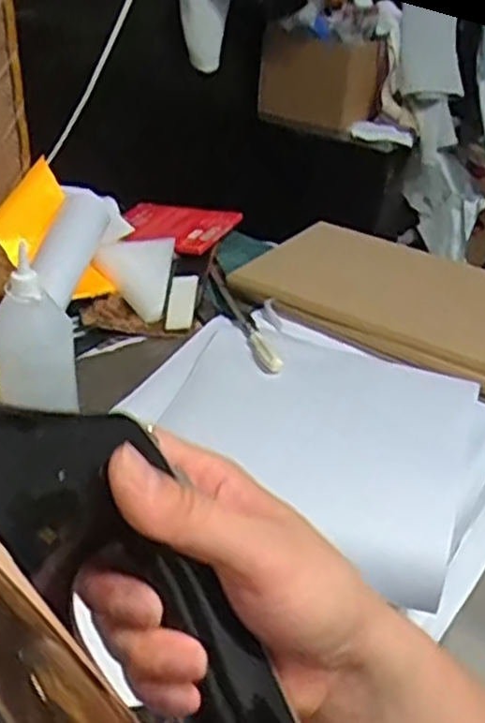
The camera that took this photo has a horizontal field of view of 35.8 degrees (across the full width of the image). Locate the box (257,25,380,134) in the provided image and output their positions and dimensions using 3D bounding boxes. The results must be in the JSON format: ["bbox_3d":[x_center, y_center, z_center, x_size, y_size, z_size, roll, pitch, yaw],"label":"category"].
[{"bbox_3d":[0.154,-0.557,1.498,0.204,0.160,0.159,20,36,24],"label":"box"}]

